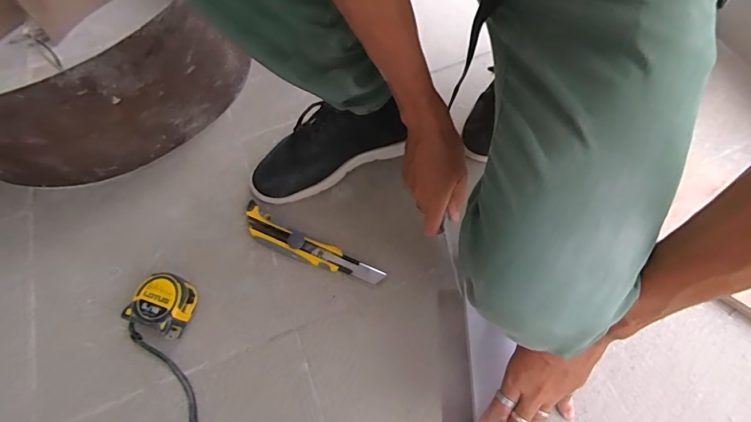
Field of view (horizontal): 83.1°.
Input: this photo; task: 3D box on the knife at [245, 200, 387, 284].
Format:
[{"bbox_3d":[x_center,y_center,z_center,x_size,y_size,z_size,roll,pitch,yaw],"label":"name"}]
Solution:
[{"bbox_3d":[-0.088,0.048,0.541,0.199,0.025,0.040,27,68,15],"label":"knife"}]

